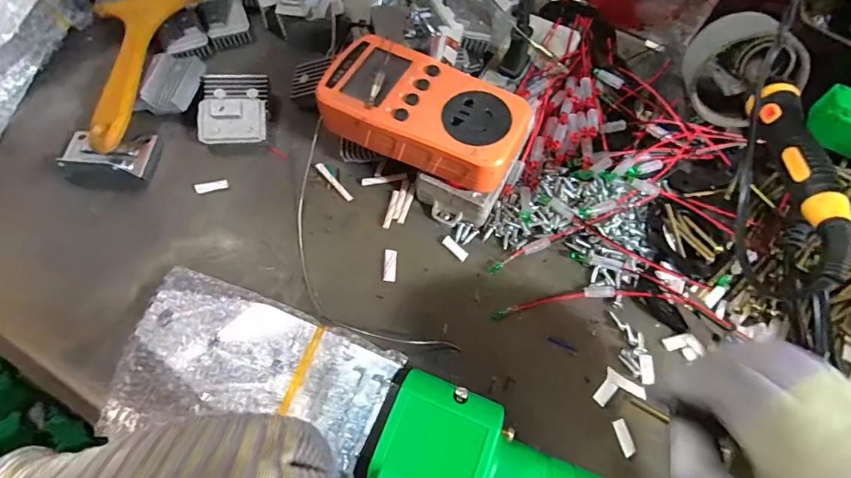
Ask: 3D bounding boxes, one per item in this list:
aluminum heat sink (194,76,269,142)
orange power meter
[{"bbox_3d":[-0.142,-0.097,0.320,0.047,0.021,0.060,-2,67,-2],"label":"aluminum heat sink"},{"bbox_3d":[-0.002,-0.080,0.269,0.126,0.028,0.070,24,68,8],"label":"orange power meter"}]

